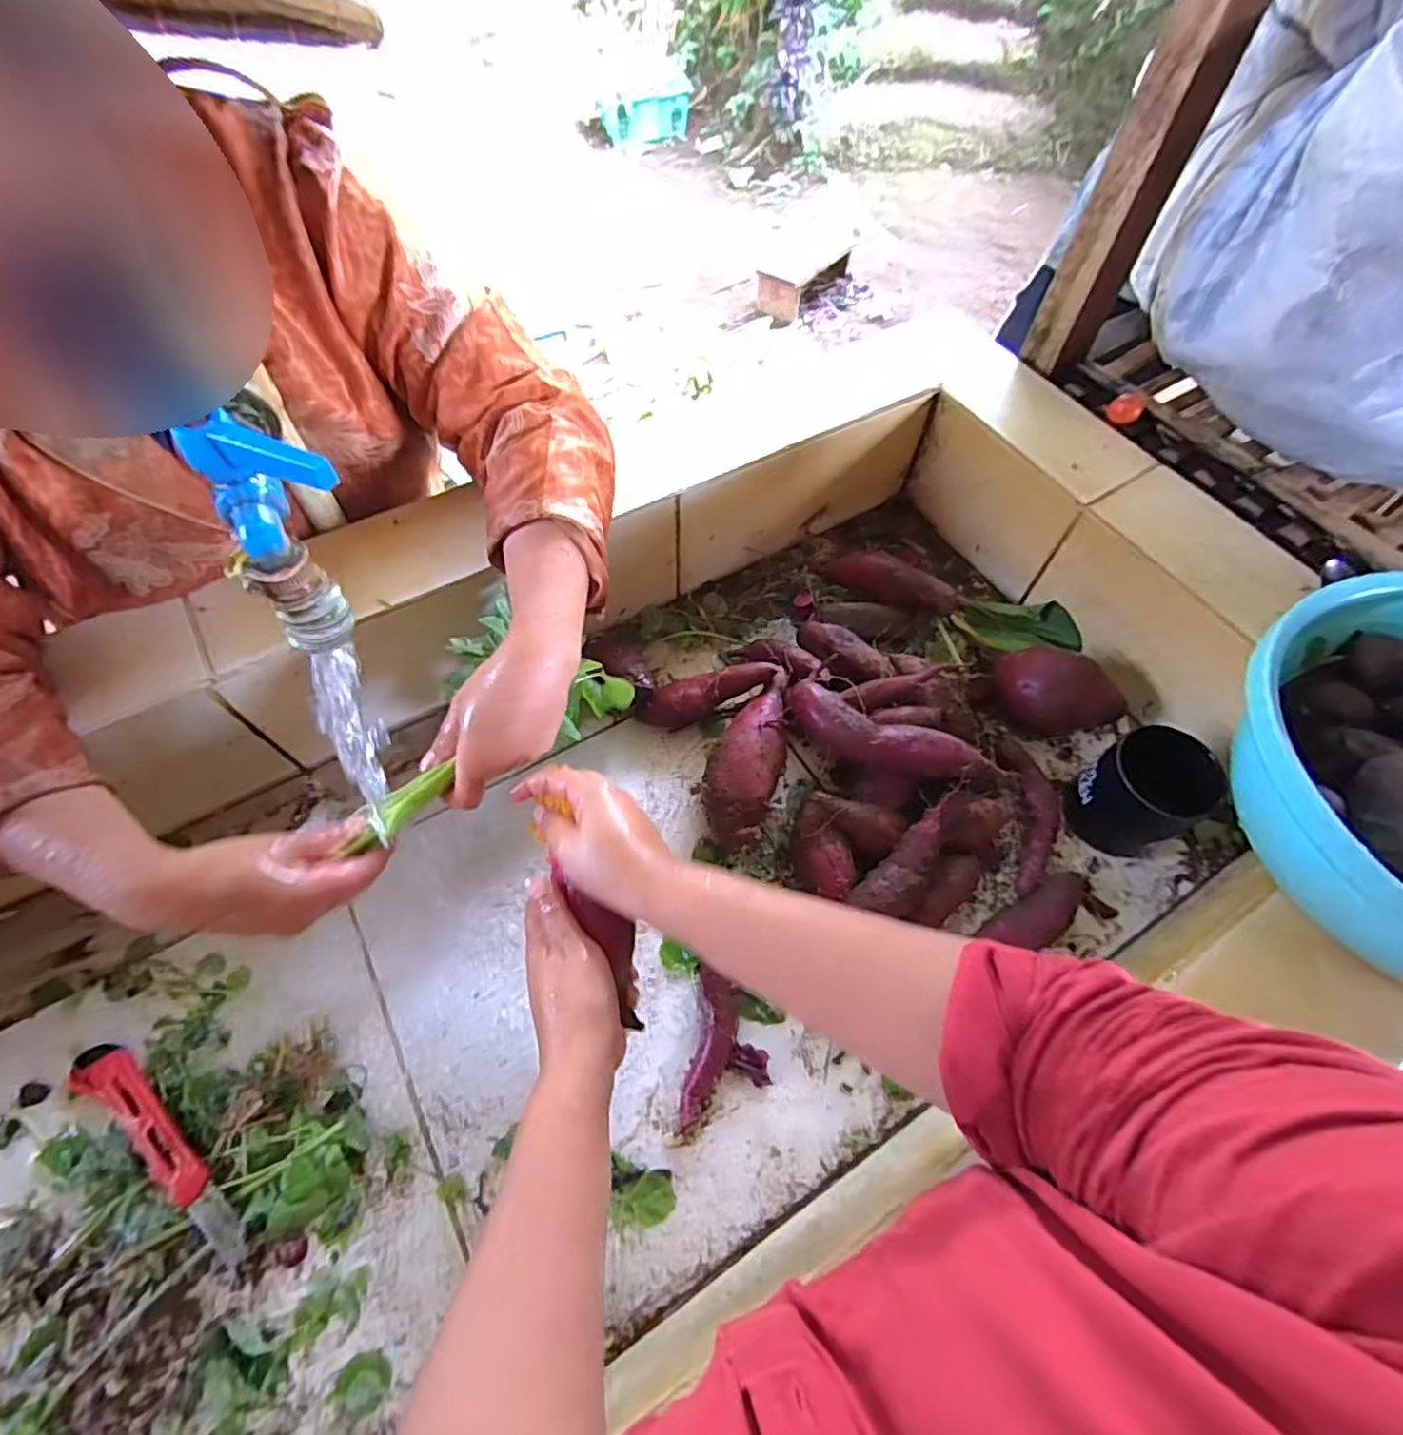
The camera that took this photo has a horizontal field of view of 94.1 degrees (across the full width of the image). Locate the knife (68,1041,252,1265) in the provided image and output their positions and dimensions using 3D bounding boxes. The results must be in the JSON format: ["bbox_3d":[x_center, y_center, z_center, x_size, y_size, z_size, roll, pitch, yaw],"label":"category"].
[{"bbox_3d":[-0.366,0.290,0.445,0.188,0.015,0.032,31,64,16],"label":"knife"}]

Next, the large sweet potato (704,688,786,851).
[{"bbox_3d":[0.041,0.043,0.578,0.060,0.060,0.143,19,61,10],"label":"large sweet potato"}]

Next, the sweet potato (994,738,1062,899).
[{"bbox_3d":[0.293,0.086,0.573,0.048,0.031,0.142,5,60,2],"label":"sweet potato"}]

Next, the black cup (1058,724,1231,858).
[{"bbox_3d":[0.370,0.063,0.551,0.080,0.102,0.079,1,60,-1],"label":"black cup"}]

